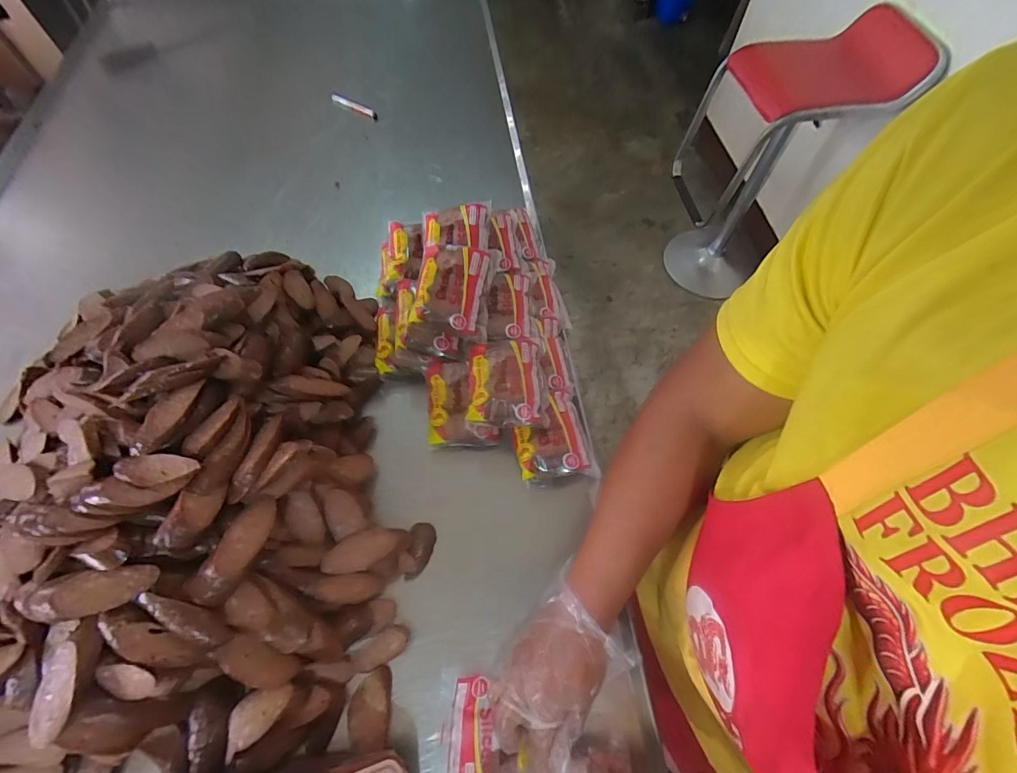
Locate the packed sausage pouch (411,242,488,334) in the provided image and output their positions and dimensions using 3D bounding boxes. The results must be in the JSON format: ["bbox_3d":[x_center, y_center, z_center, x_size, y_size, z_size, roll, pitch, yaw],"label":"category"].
[{"bbox_3d":[-0.083,-0.145,0.631,0.097,0.035,0.126,10,84,-9],"label":"packed sausage pouch"}]

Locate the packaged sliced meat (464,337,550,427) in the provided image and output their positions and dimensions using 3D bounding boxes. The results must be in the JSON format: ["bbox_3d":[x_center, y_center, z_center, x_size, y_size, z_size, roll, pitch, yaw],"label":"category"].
[{"bbox_3d":[-0.001,-0.009,0.615,0.112,0.032,0.130,0,62,-1],"label":"packaged sliced meat"}]

